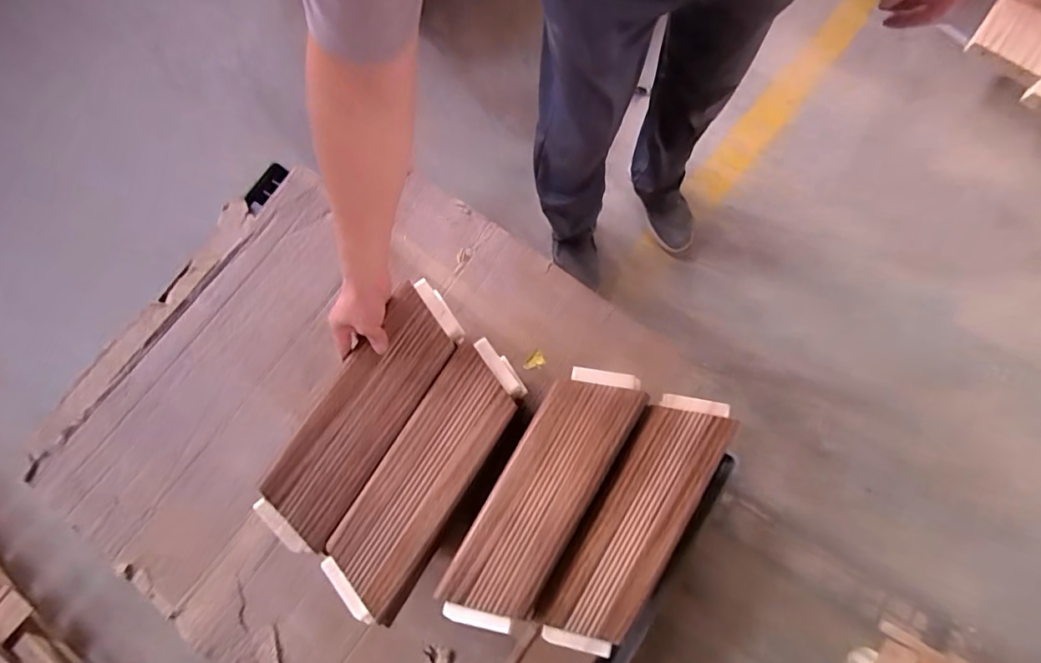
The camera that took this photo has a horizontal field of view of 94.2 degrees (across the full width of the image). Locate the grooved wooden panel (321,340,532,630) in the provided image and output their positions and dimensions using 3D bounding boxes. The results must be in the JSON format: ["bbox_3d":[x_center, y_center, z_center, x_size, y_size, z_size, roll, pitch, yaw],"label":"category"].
[{"bbox_3d":[-0.131,0.196,0.670,0.122,0.022,0.377,30,80,7],"label":"grooved wooden panel"}]

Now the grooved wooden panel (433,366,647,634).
[{"bbox_3d":[0.031,0.217,0.655,0.124,0.018,0.374,30,80,7],"label":"grooved wooden panel"}]

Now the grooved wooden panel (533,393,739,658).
[{"bbox_3d":[0.157,0.251,0.657,0.116,0.024,0.369,31,82,8],"label":"grooved wooden panel"}]

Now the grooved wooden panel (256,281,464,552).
[{"bbox_3d":[-0.217,0.110,0.669,0.112,0.016,0.379,35,81,-12],"label":"grooved wooden panel"}]

